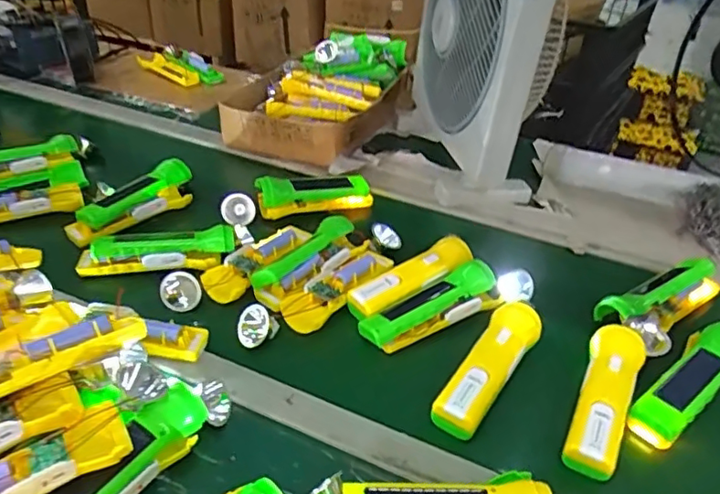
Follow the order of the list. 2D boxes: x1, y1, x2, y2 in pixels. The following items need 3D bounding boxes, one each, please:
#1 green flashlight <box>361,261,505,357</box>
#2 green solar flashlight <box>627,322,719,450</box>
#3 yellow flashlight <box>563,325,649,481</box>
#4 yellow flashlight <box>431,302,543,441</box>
[{"bbox_3d":[0.079,0.067,0.652,0.173,0.046,0.057,-15,39,-25],"label":"green flashlight"},{"bbox_3d":[0.331,0.133,0.575,0.172,0.042,0.056,-23,43,-33],"label":"green solar flashlight"},{"bbox_3d":[0.239,0.145,0.563,0.052,0.050,0.179,20,38,21],"label":"yellow flashlight"},{"bbox_3d":[0.131,0.120,0.580,0.047,0.048,0.171,24,40,27],"label":"yellow flashlight"}]

